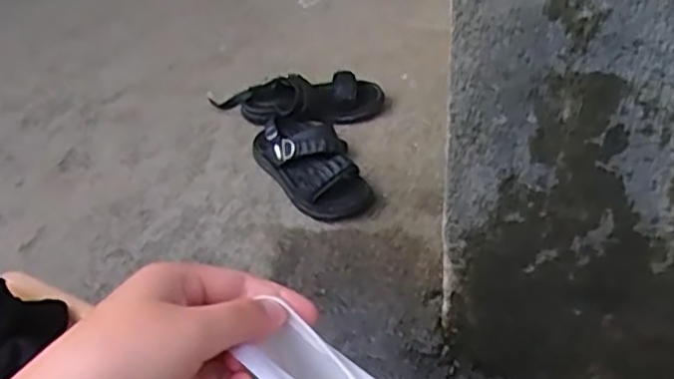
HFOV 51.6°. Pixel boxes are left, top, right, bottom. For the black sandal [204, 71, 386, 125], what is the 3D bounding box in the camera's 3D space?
[{"bbox_3d":[-0.064,-0.145,1.129,0.280,0.051,0.102,-5,36,0],"label":"black sandal"}]

